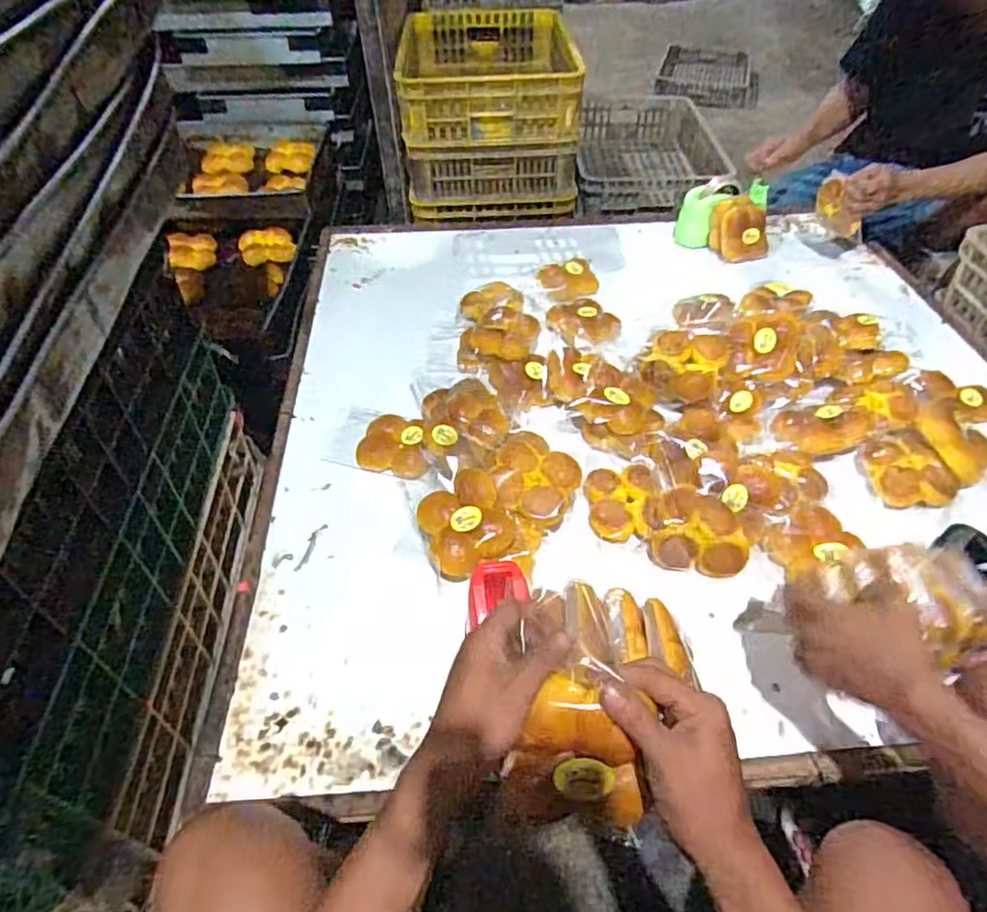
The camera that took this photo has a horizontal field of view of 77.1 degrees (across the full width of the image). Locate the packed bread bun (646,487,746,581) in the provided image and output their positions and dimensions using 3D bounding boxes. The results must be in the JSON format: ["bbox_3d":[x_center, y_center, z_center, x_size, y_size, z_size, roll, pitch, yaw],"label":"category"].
[{"bbox_3d":[0.262,0.097,0.796,0.119,0.053,0.107,3,88,-2],"label":"packed bread bun"}]

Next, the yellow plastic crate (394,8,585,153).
[{"bbox_3d":[-0.016,-0.991,1.607,0.425,0.154,0.636,-1,47,1],"label":"yellow plastic crate"}]

